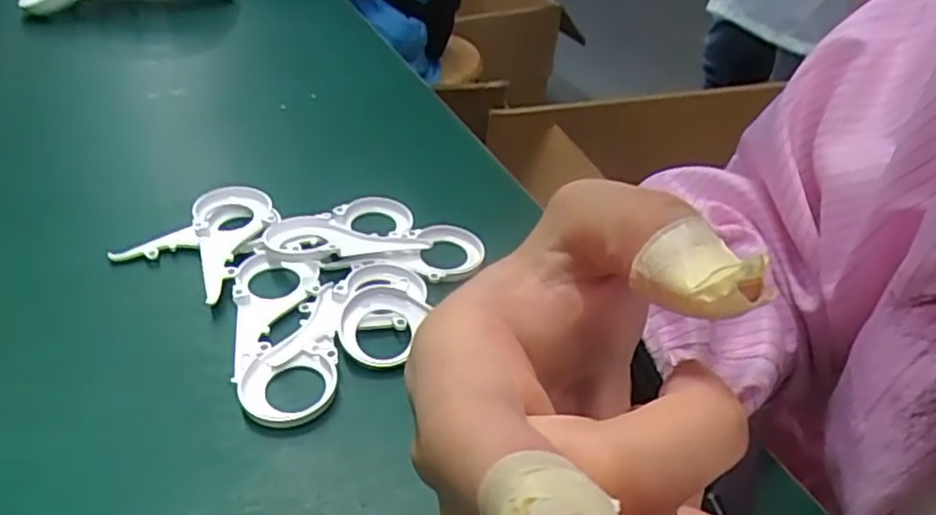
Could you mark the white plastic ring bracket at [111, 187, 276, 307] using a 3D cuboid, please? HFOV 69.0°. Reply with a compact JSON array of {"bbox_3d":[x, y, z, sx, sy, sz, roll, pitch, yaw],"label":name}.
[{"bbox_3d":[-0.150,-0.012,0.408,0.076,0.018,0.082,23,42,22],"label":"white plastic ring bracket"}]

